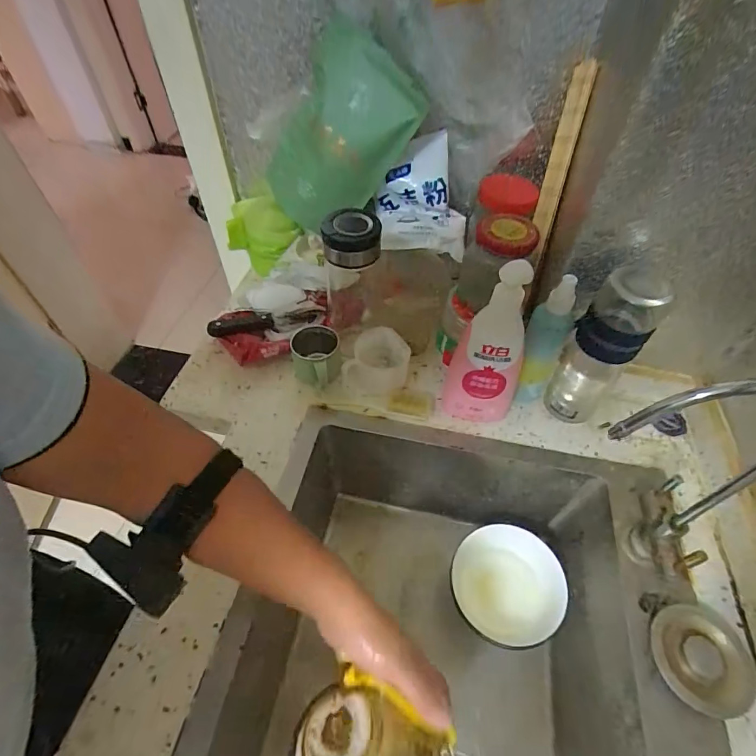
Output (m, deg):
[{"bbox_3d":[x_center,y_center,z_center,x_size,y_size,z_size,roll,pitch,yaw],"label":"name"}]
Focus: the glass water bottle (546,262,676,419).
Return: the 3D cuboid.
[{"bbox_3d":[0.259,-0.029,0.496,0.067,0.204,0.064,25,55,19],"label":"glass water bottle"}]

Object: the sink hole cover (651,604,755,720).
[{"bbox_3d":[0.301,0.255,0.385,0.093,0.015,0.081,-6,51,-5],"label":"sink hole cover"}]

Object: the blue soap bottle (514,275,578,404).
[{"bbox_3d":[0.204,-0.043,0.512,0.044,0.192,0.062,30,57,22],"label":"blue soap bottle"}]

